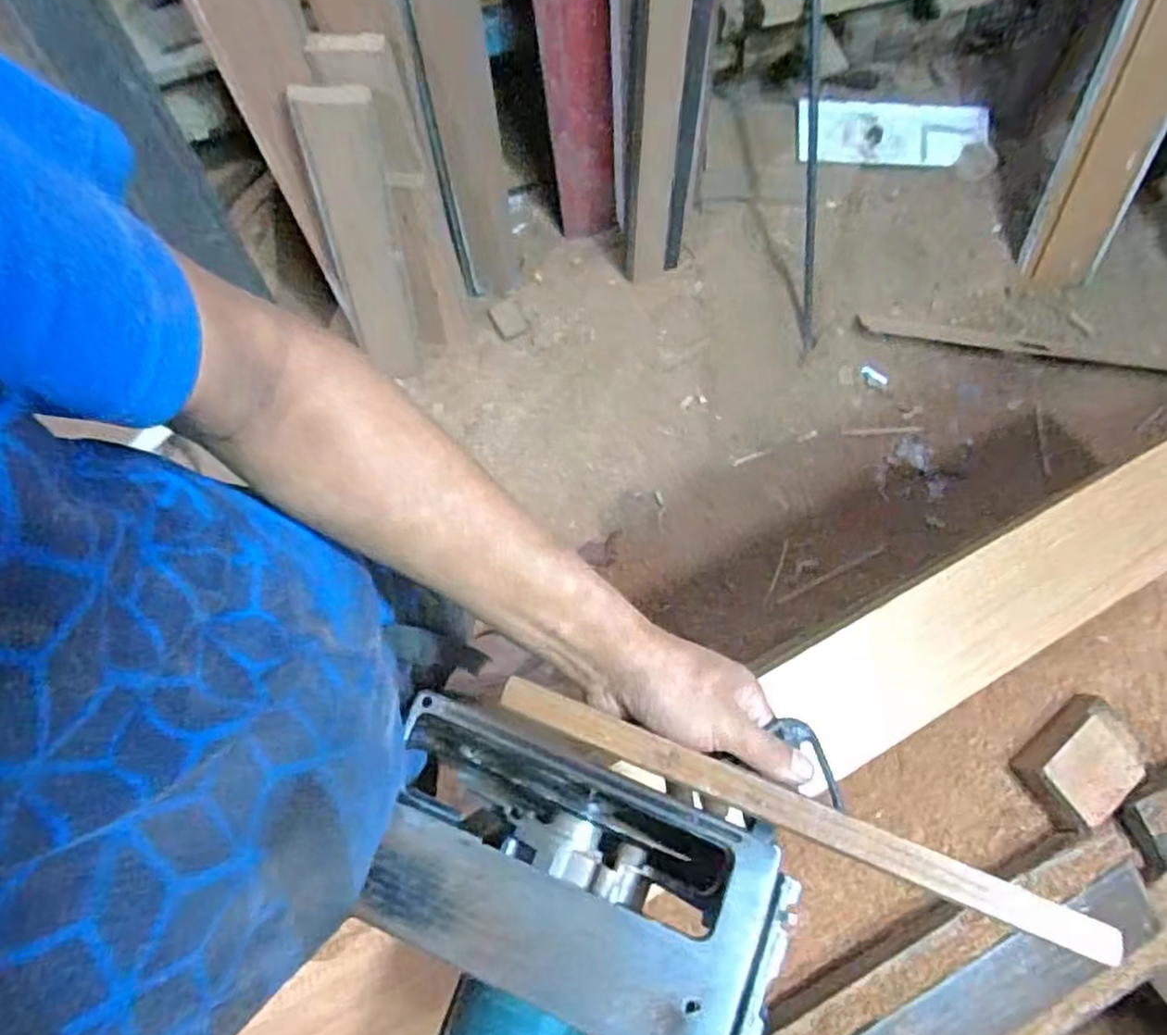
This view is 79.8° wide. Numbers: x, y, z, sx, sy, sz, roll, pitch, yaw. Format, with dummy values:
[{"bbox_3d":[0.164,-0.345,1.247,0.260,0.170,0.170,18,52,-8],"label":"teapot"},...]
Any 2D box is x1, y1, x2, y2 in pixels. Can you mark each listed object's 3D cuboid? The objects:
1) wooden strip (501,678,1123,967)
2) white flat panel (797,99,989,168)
[{"bbox_3d":[0.102,0.149,0.359,0.312,0.007,0.021,19,79,13],"label":"wooden strip"},{"bbox_3d":[0.670,-0.837,1.515,0.420,0.026,0.143,3,79,0],"label":"white flat panel"}]

